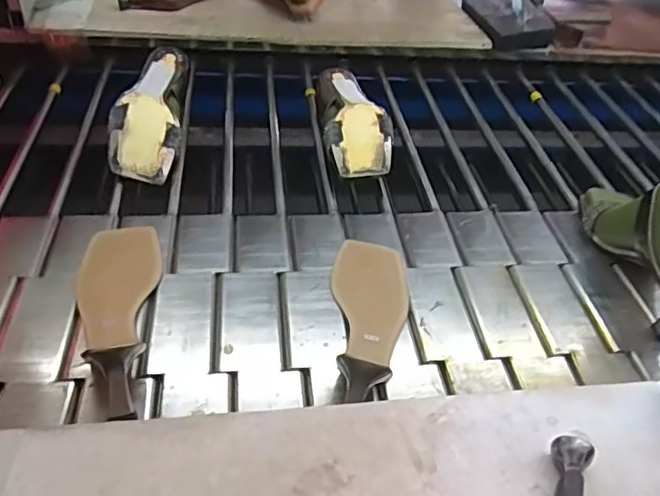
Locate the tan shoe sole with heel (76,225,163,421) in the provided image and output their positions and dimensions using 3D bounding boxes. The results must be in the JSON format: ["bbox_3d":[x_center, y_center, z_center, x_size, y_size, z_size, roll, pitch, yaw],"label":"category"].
[{"bbox_3d":[-0.196,0.045,0.537,0.075,0.060,0.238,-5,43,-13],"label":"tan shoe sole with heel"}]

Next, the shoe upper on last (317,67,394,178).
[{"bbox_3d":[0.032,-0.169,0.805,0.086,0.066,0.228,2,42,-6],"label":"shoe upper on last"}]

